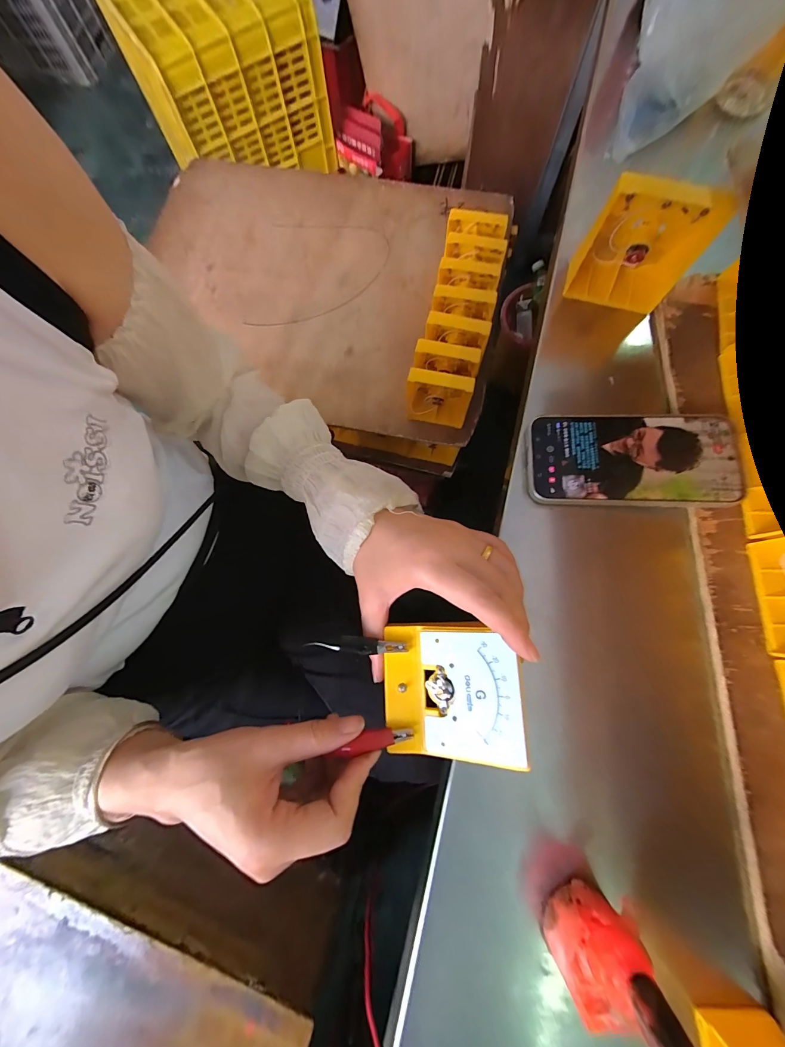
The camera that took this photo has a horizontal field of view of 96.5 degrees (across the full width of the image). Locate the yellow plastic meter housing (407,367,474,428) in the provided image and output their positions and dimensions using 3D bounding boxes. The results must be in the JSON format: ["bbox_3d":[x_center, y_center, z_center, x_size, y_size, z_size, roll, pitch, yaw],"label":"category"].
[{"bbox_3d":[0.060,-0.165,0.460,0.080,0.086,0.030,10,77,3],"label":"yellow plastic meter housing"}]

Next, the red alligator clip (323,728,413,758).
[{"bbox_3d":[-0.014,0.142,0.229,0.054,0.005,0.013,-12,77,-5],"label":"red alligator clip"}]

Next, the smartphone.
[{"bbox_3d":[0.189,-0.051,0.281,0.153,0.017,0.077,1,77,1],"label":"smartphone"}]

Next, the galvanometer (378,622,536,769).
[{"bbox_3d":[0.043,0.110,0.240,0.087,0.038,0.080,-9,78,24],"label":"galvanometer"}]

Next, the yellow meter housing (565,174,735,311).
[{"bbox_3d":[0.202,-0.230,0.290,0.085,0.091,0.032,14,78,4],"label":"yellow meter housing"}]

